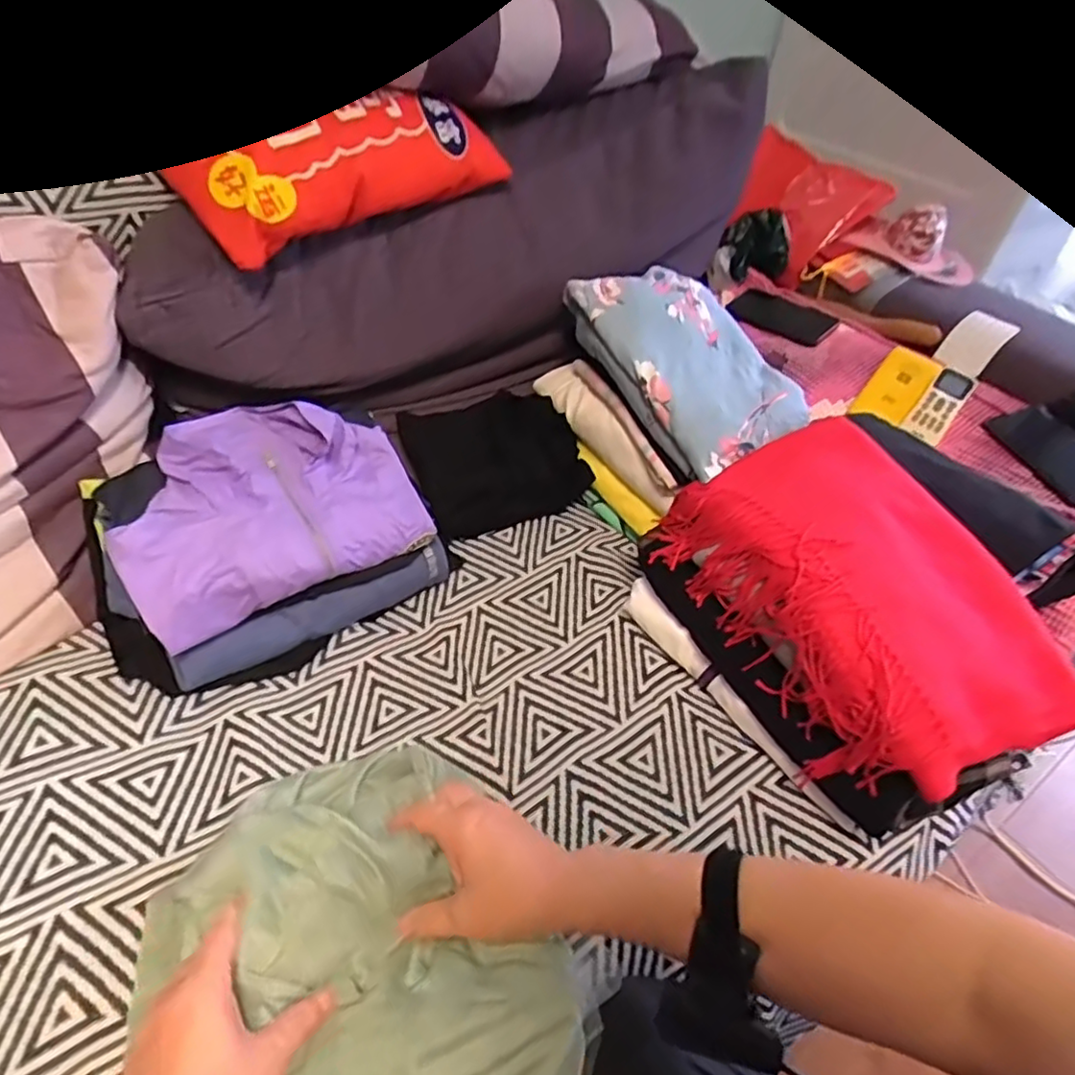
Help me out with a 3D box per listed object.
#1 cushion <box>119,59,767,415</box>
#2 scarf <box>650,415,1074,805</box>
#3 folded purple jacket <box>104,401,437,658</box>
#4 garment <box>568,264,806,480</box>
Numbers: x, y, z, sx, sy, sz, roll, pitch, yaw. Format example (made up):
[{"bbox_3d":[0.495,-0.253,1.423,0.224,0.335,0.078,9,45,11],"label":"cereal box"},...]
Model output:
[{"bbox_3d":[-0.061,-0.361,0.851,0.829,0.313,0.168,-25,51,-9],"label":"cushion"},{"bbox_3d":[0.305,0.051,0.642,0.273,0.137,0.358,-9,46,-15],"label":"scarf"},{"bbox_3d":[-0.278,-0.042,0.681,0.297,0.058,0.215,-25,82,-31],"label":"folded purple jacket"},{"bbox_3d":[0.179,-0.225,0.784,0.169,0.041,0.296,-25,66,-12],"label":"garment"}]

